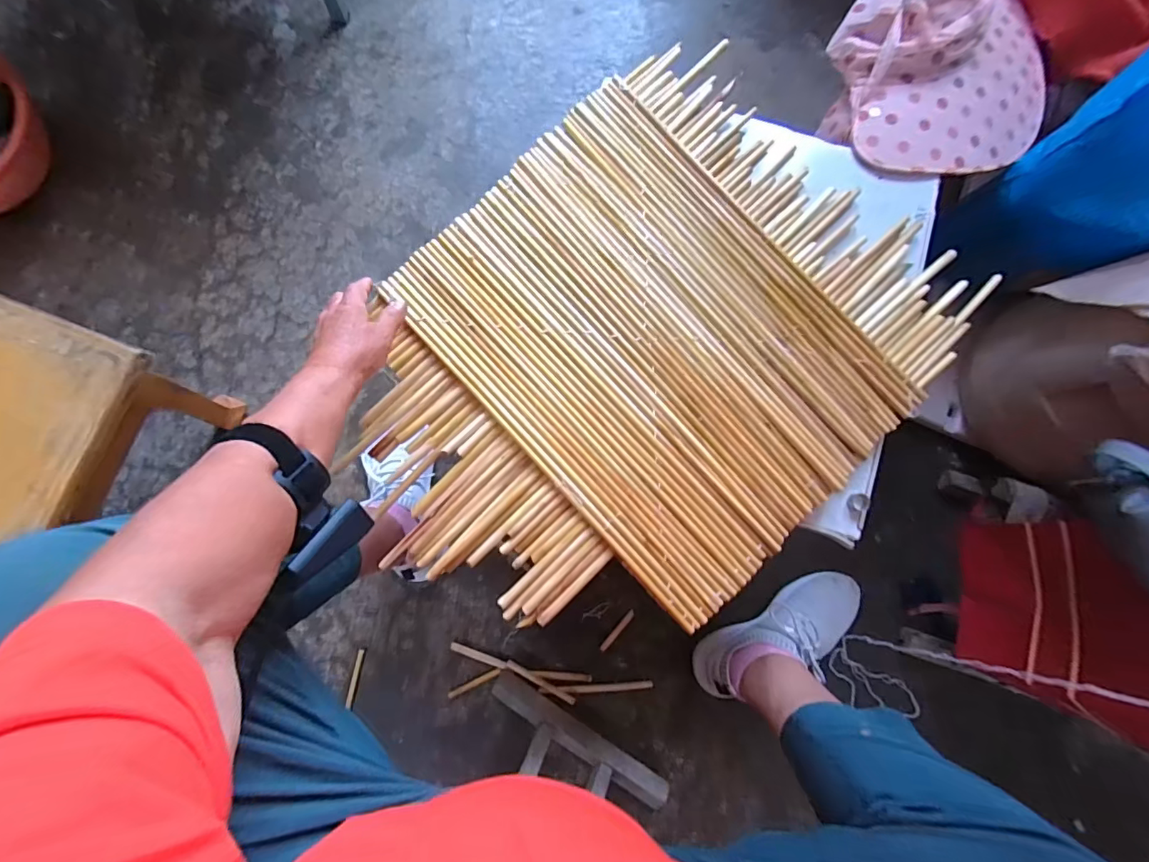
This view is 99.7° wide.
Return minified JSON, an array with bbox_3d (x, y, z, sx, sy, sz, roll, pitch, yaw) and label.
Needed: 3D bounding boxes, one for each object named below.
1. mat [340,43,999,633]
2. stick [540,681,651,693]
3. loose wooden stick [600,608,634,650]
[{"bbox_3d":[0.074,-0.085,0.507,0.469,0.029,0.590,42,83,3],"label":"mat"},{"bbox_3d":[0.033,0.373,0.701,0.162,0.008,0.013,-2,83,-2],"label":"stick"},{"bbox_3d":[0.064,0.293,0.712,0.010,0.005,0.072,39,83,3],"label":"loose wooden stick"}]

